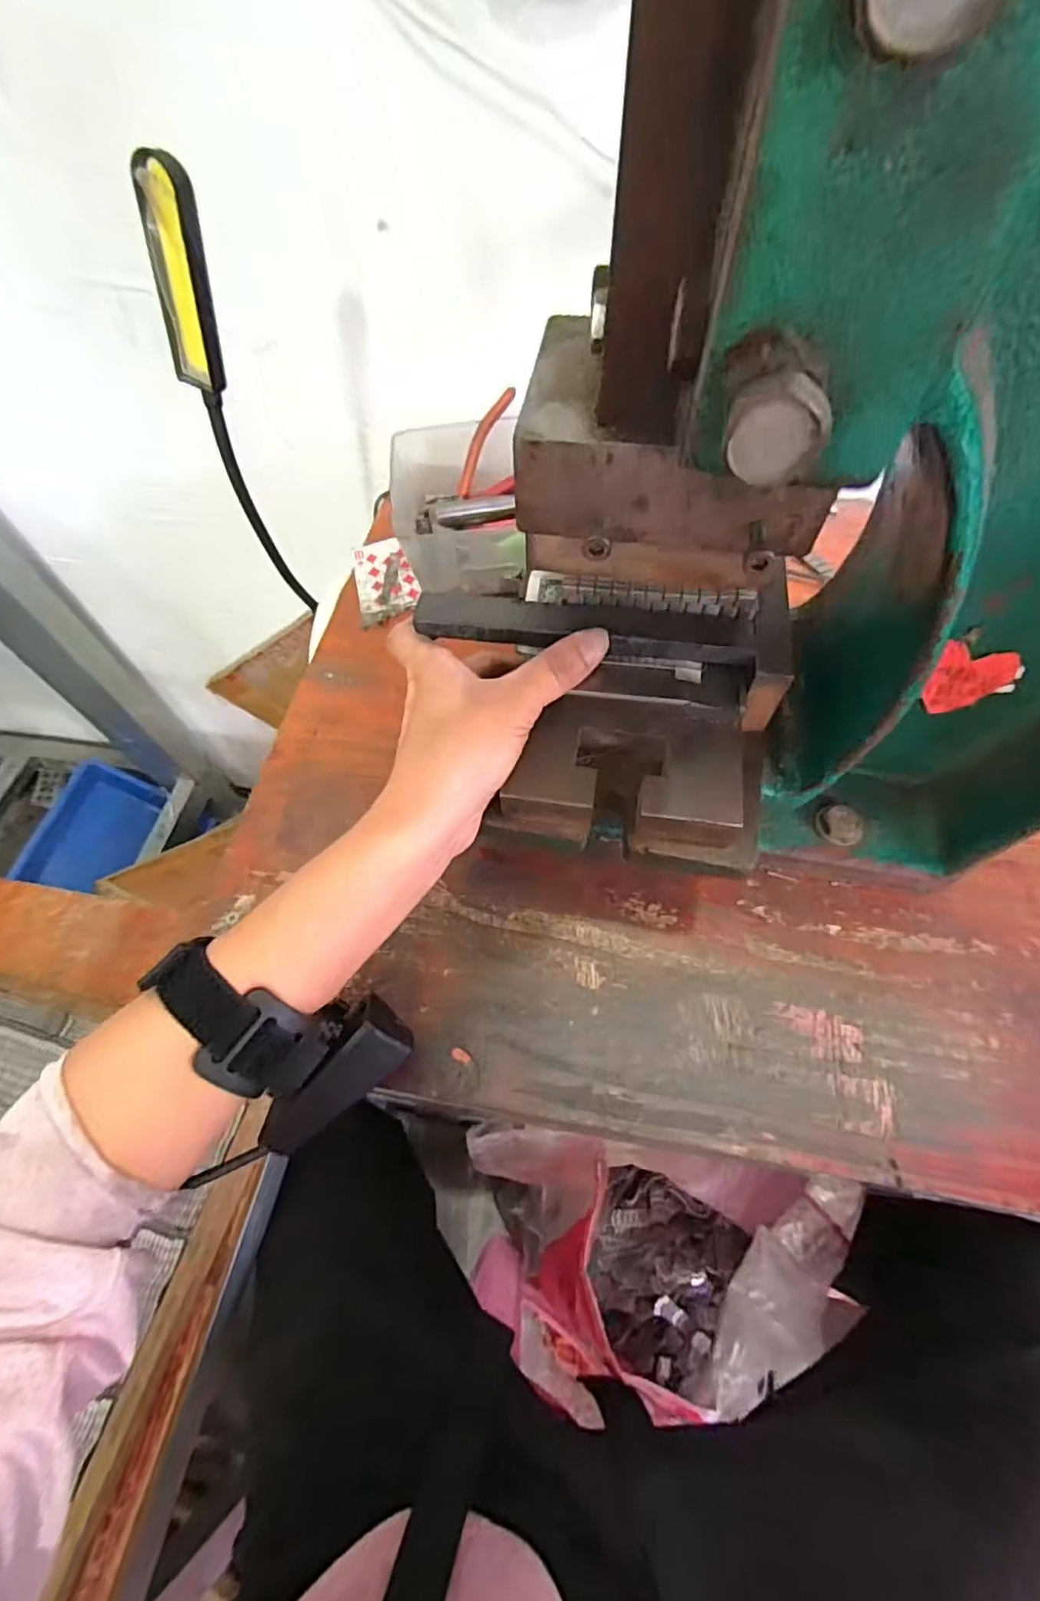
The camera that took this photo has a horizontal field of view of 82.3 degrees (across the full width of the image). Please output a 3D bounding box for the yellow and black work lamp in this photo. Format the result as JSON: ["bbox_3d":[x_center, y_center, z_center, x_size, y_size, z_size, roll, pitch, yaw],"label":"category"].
[{"bbox_3d":[-0.157,-0.203,0.350,0.038,0.243,0.046,-23,62,-11],"label":"yellow and black work lamp"}]

